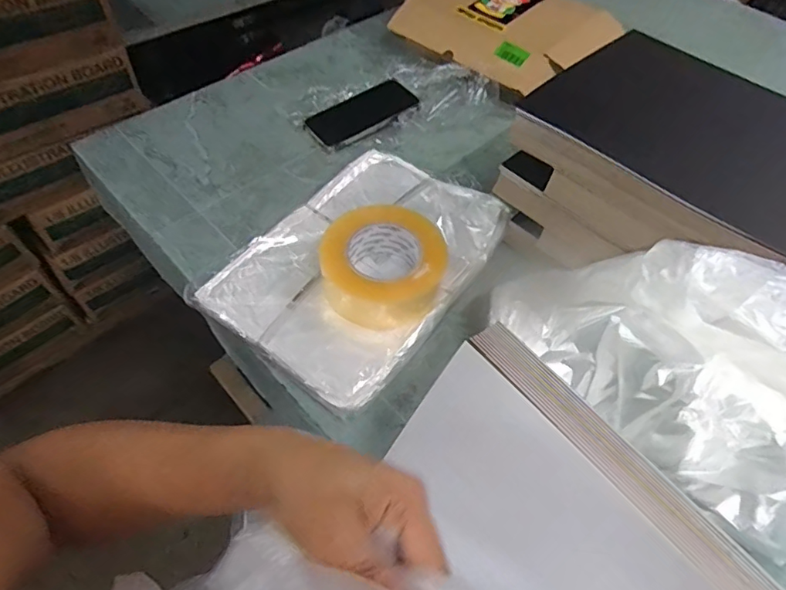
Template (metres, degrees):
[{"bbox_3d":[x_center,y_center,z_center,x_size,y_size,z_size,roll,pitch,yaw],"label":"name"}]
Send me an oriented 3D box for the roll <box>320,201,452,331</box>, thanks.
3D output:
[{"bbox_3d":[-0.014,-0.034,0.537,0.114,0.063,0.120,1,53,-2],"label":"roll"}]

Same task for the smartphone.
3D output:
[{"bbox_3d":[-0.045,-0.269,0.755,0.162,0.008,0.079,-34,63,-17],"label":"smartphone"}]

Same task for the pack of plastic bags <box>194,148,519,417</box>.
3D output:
[{"bbox_3d":[-0.030,-0.038,0.589,0.226,0.034,0.317,34,59,21],"label":"pack of plastic bags"}]

